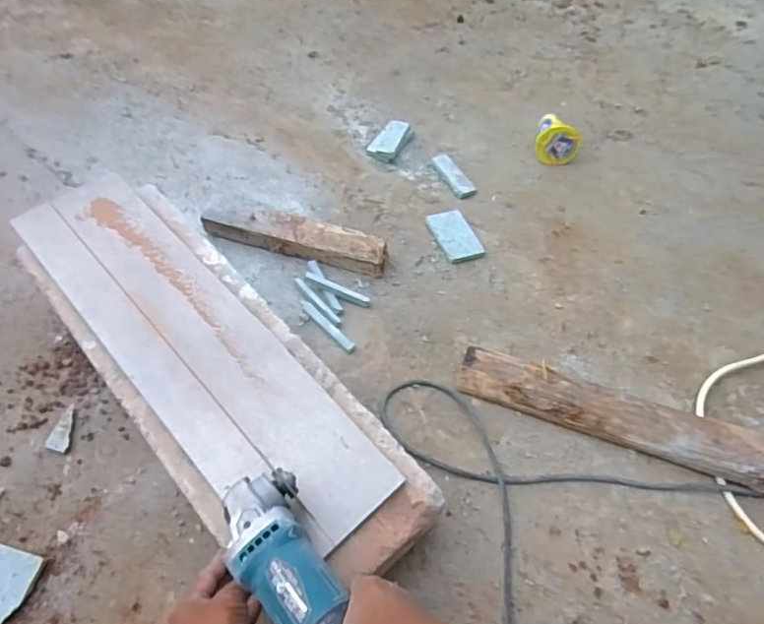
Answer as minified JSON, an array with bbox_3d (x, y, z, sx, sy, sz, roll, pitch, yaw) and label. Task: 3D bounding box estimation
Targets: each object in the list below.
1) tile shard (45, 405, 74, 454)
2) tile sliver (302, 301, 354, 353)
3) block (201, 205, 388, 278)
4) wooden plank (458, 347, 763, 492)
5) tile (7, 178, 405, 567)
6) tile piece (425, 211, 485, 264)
[{"bbox_3d":[-0.397,0.146,0.695,0.026,0.008,0.060,5,56,0],"label":"tile shard"},{"bbox_3d":[-0.077,0.021,0.784,0.104,0.006,0.017,40,63,21],"label":"tile sliver"},{"bbox_3d":[-0.133,-0.115,0.856,0.284,0.045,0.059,14,56,7],"label":"block"},{"bbox_3d":[0.295,0.134,0.700,0.404,0.049,0.057,19,56,10],"label":"wooden plank"},{"bbox_3d":[-0.229,0.029,0.647,0.152,0.010,0.582,-36,65,-24],"label":"tile"},{"bbox_3d":[0.116,-0.121,0.889,0.062,0.011,0.102,-16,59,-13],"label":"tile piece"}]

